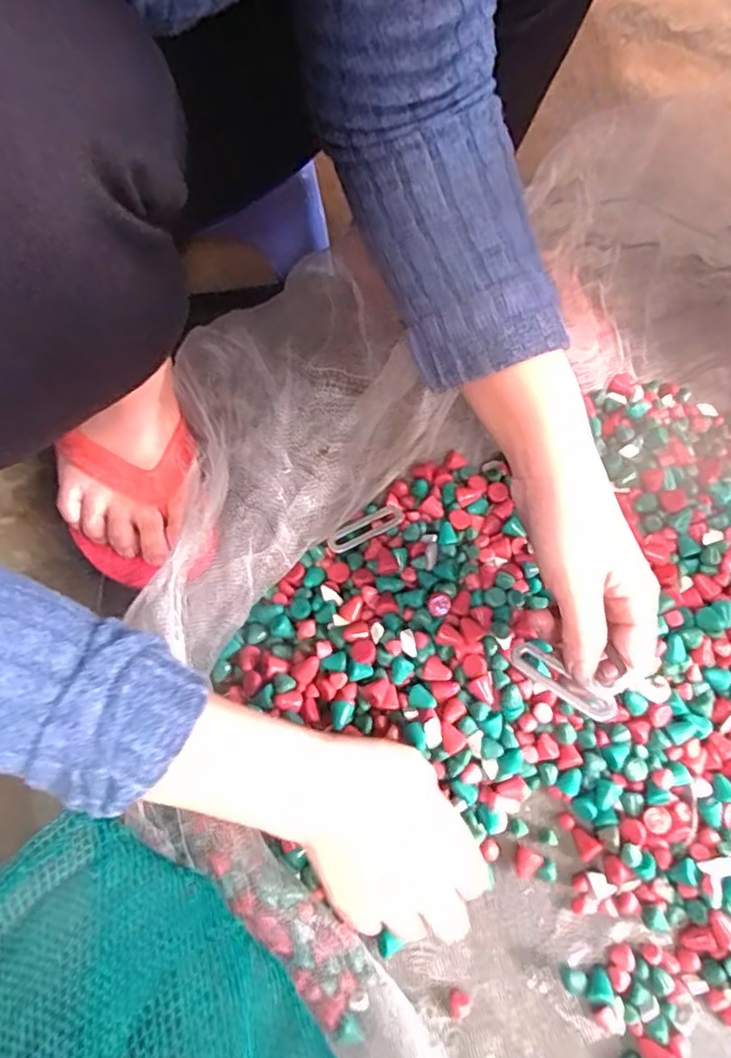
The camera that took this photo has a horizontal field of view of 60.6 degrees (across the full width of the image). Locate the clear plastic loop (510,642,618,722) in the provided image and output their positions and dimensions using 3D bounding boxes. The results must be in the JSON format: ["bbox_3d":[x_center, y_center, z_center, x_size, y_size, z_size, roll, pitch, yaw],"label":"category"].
[{"bbox_3d":[0.097,0.075,0.309,0.055,0.008,0.015,34,70,29],"label":"clear plastic loop"}]

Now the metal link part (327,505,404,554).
[{"bbox_3d":[0.000,0.000,0.432,0.056,0.005,0.017,-28,69,-11],"label":"metal link part"}]

